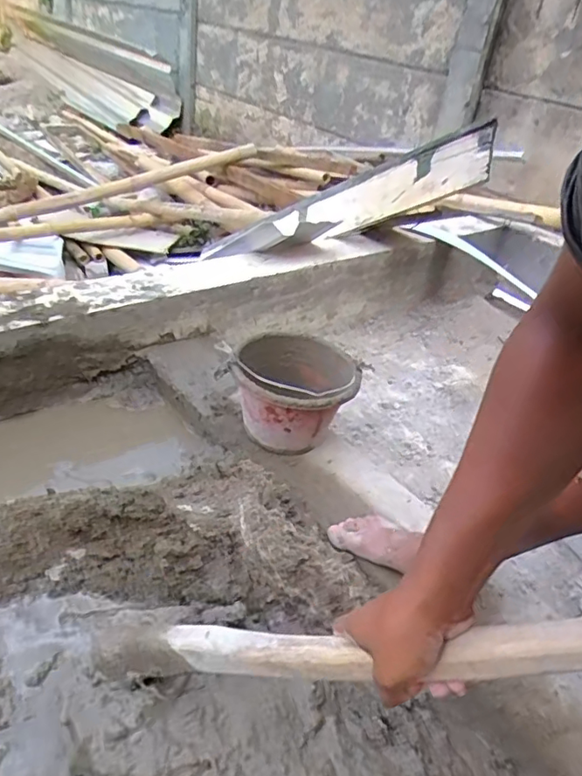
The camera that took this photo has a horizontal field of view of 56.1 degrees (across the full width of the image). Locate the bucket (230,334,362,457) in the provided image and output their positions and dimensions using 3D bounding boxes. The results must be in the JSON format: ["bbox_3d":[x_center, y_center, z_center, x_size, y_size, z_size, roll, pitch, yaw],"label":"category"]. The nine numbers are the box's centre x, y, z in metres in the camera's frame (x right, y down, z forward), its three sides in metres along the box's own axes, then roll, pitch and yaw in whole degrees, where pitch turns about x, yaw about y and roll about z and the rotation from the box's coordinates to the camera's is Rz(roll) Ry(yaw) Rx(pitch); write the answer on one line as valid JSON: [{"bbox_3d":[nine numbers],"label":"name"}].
[{"bbox_3d":[0.003,0.010,1.043,0.219,0.167,0.240,7,34,-5],"label":"bucket"}]

